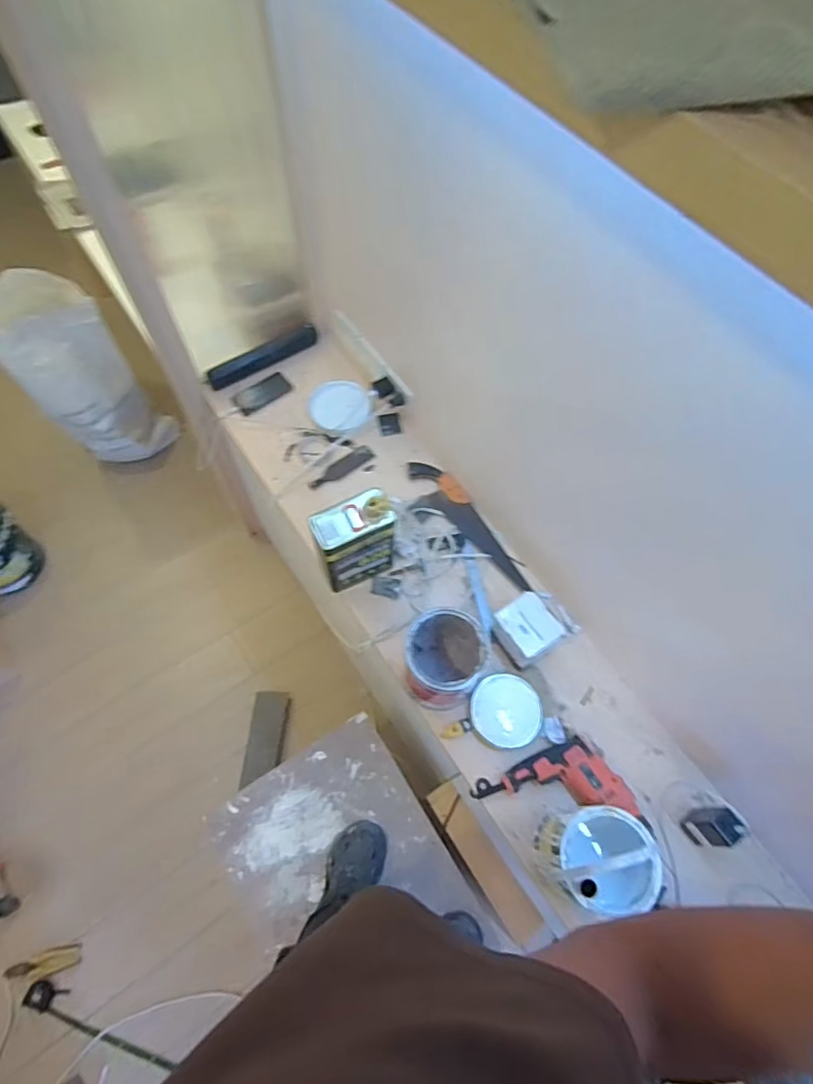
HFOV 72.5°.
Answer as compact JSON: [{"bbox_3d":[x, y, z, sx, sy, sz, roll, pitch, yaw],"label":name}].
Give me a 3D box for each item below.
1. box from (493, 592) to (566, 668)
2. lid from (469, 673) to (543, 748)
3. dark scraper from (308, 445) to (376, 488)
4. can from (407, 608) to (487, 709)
[{"bbox_3d":[0.266,0.203,1.244,0.120,0.115,0.131,-34,70,-16],"label":"box"},{"bbox_3d":[0.215,0.363,1.197,0.146,0.013,0.146,-2,74,6],"label":"lid"},{"bbox_3d":[-0.176,-0.200,1.494,0.194,0.012,0.041,-33,70,-15],"label":"dark scraper"},{"bbox_3d":[0.078,0.252,1.173,0.159,0.202,0.170,0,65,-1],"label":"can"}]

